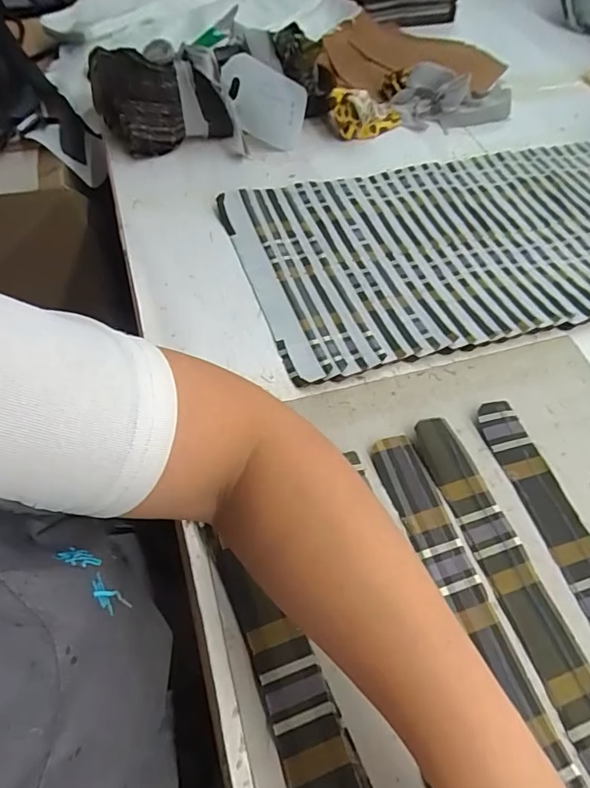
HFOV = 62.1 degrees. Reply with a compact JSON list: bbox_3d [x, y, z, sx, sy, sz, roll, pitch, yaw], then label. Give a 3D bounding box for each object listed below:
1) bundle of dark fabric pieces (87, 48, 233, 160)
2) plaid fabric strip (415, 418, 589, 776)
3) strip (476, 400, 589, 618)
[{"bbox_3d":[-0.161,-0.350,0.585,0.143,0.087,0.088,-18,59,-12],"label":"bundle of dark fabric pieces"},{"bbox_3d":[0.152,0.128,0.335,0.036,0.006,0.256,-16,59,-11],"label":"plaid fabric strip"},{"bbox_3d":[0.204,0.117,0.348,0.036,0.008,0.258,-14,59,-10],"label":"strip"}]

